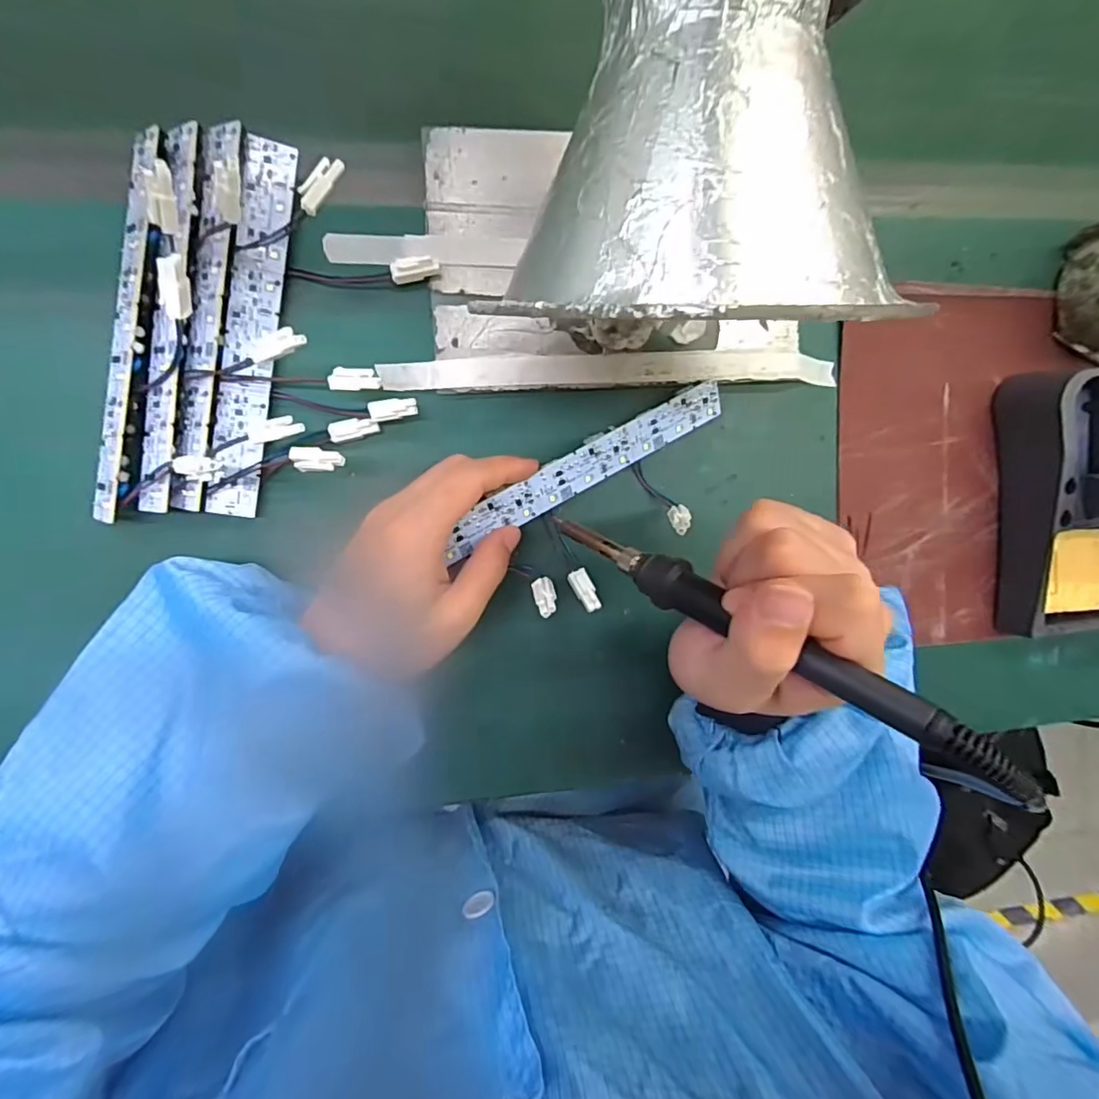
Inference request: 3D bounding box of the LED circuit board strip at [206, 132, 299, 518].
[{"bbox_3d":[-0.155,-0.113,0.286,0.025,0.004,0.190,7,93,-26],"label":"LED circuit board strip"}]

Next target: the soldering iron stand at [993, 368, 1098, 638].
[{"bbox_3d":[0.343,-0.029,0.334,0.072,0.080,0.161,-4,92,-9],"label":"soldering iron stand"}]

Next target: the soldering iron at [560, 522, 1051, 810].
[{"bbox_3d":[0.074,0.028,0.213,0.018,0.191,0.018,-56,139,-4],"label":"soldering iron"}]

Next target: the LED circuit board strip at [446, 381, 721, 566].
[{"bbox_3d":[0.023,-0.048,0.306,0.179,0.004,0.027,-32,124,-12],"label":"LED circuit board strip"}]

